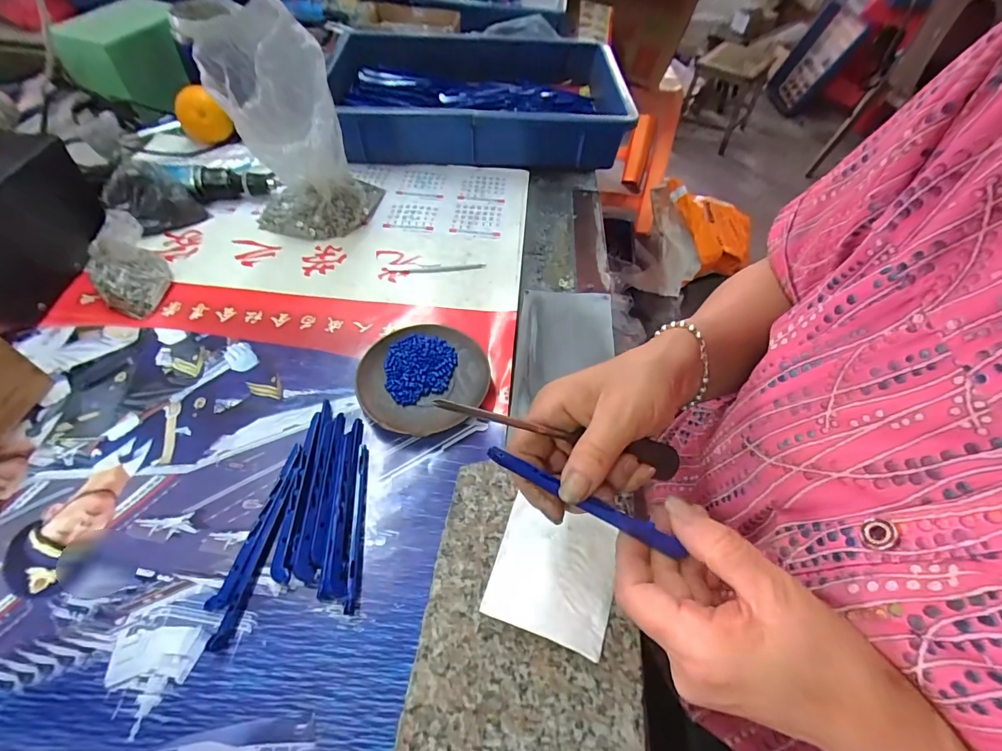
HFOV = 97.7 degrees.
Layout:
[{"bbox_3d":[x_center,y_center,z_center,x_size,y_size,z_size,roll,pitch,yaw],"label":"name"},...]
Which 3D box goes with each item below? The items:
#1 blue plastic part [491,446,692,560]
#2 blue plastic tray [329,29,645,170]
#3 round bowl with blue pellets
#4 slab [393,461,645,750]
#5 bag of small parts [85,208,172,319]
[{"bbox_3d":[0.044,0.067,0.238,0.113,0.005,0.009,27,57,3],"label":"blue plastic part"},{"bbox_3d":[-0.029,-0.431,0.664,0.421,0.076,0.318,1,54,-2],"label":"blue plastic tray"},{"bbox_3d":[-0.069,0.004,0.392,0.111,0.017,0.111,1,54,-2],"label":"round bowl with blue pellets"},{"bbox_3d":[0.016,0.174,0.269,0.132,0.025,0.220,8,54,3],"label":"slab"},{"bbox_3d":[-0.369,-0.107,0.430,0.064,0.059,0.080,-37,63,-25],"label":"bag of small parts"}]

